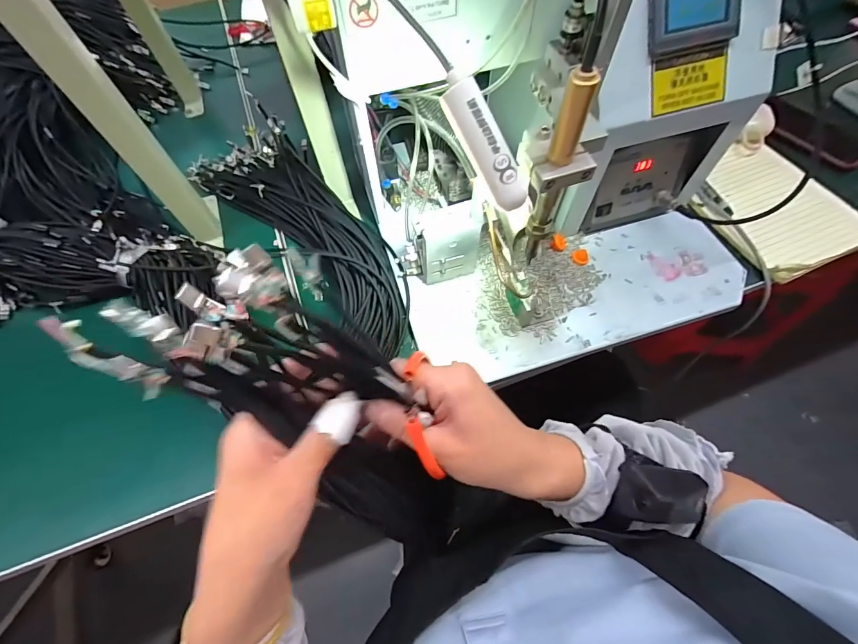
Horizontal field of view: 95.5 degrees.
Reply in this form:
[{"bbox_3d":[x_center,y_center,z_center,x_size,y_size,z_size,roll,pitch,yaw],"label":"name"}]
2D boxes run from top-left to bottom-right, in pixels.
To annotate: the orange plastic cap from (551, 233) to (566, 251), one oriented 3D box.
[{"bbox_3d":[0.159,-0.098,0.476,0.018,0.015,0.018,-1,62,1],"label":"orange plastic cap"}]

